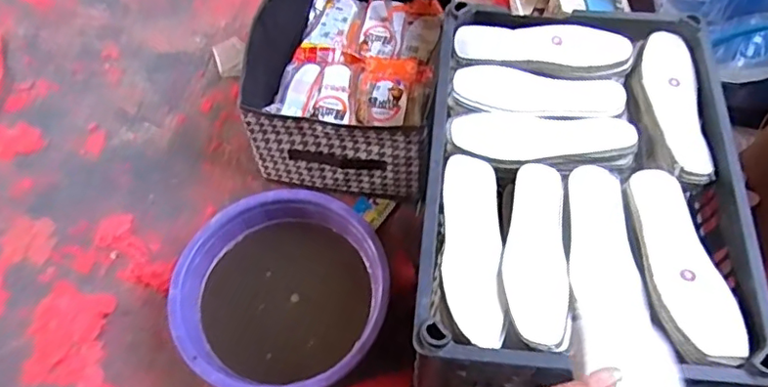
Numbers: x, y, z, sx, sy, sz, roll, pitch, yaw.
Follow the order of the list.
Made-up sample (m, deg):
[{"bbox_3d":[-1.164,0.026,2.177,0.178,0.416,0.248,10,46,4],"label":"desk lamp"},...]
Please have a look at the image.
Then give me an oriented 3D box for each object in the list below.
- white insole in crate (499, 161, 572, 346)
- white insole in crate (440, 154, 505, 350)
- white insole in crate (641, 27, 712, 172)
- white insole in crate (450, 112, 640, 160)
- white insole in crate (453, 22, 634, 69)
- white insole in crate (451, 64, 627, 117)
[{"bbox_3d":[0.167,0.054,0.622,0.066,0.020,0.222,7,60,7],"label":"white insole in crate"},{"bbox_3d":[0.097,0.055,0.630,0.063,0.014,0.223,3,62,3],"label":"white insole in crate"},{"bbox_3d":[0.362,-0.118,0.711,0.058,0.013,0.211,4,62,4],"label":"white insole in crate"},{"bbox_3d":[0.196,-0.074,0.705,0.219,0.014,0.066,0,60,3],"label":"white insole in crate"},{"bbox_3d":[0.211,-0.199,0.771,0.224,0.026,0.059,6,62,5],"label":"white insole in crate"},{"bbox_3d":[0.202,-0.131,0.746,0.217,0.018,0.071,8,62,6],"label":"white insole in crate"}]

